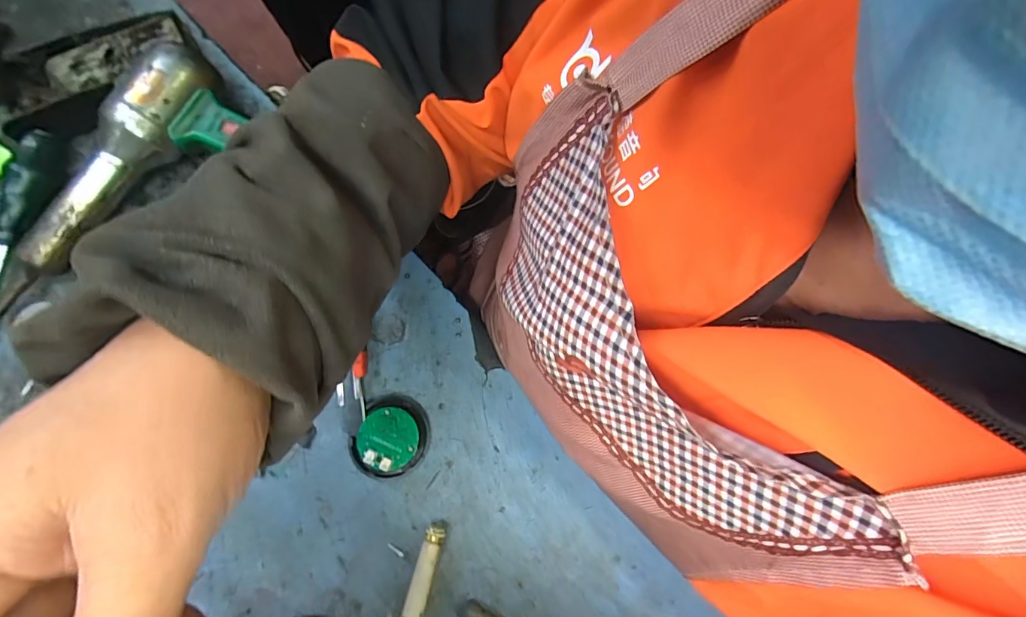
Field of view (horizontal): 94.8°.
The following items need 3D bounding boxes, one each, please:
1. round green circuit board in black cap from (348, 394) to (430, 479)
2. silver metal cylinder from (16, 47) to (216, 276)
[{"bbox_3d":[-0.091,0.095,0.352,0.052,0.019,0.059,22,75,4],"label":"round green circuit board in black cap"},{"bbox_3d":[-0.309,-0.117,0.370,0.050,0.054,0.209,35,77,7],"label":"silver metal cylinder"}]

